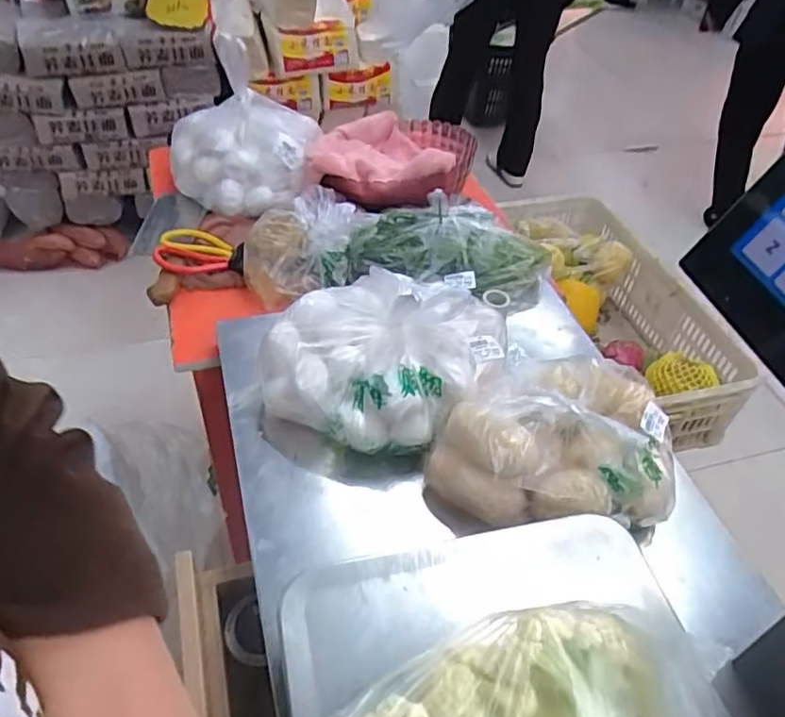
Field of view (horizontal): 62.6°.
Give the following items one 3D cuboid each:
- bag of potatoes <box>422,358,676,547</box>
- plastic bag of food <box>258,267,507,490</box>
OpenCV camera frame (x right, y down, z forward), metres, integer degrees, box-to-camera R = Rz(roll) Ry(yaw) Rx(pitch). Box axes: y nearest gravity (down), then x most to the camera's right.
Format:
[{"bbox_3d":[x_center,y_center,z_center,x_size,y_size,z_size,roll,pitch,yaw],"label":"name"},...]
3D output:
[{"bbox_3d":[0.164,0.086,0.627,0.252,0.107,0.168,-9,47,-13],"label":"bag of potatoes"},{"bbox_3d":[-0.012,0.003,0.712,0.215,0.133,0.257,32,51,24],"label":"plastic bag of food"}]

